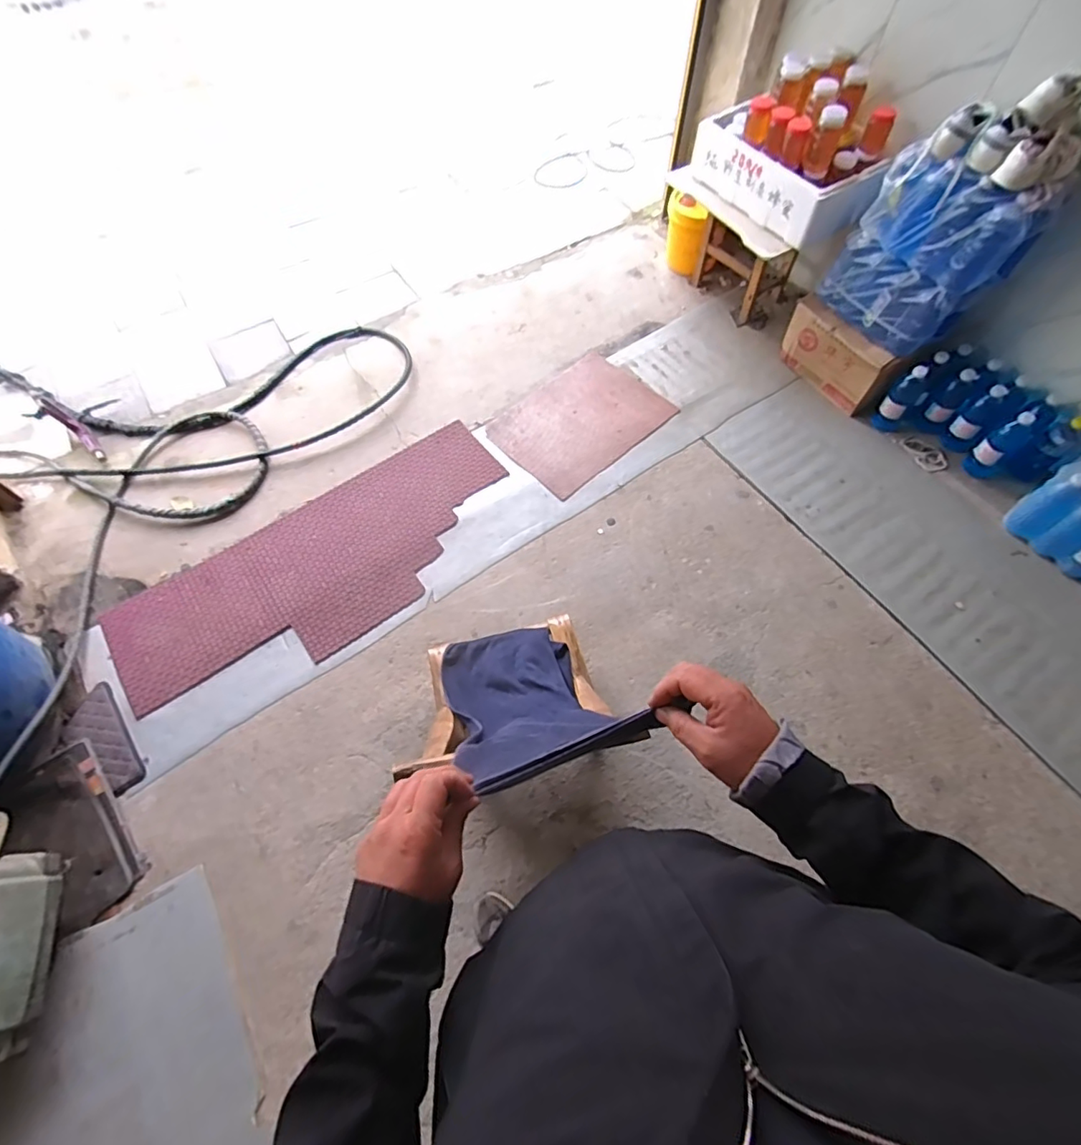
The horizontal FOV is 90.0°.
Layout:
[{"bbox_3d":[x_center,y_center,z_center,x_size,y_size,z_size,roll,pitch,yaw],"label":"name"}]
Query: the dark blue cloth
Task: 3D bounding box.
[{"bbox_3d":[-0.044,0.246,1.085,0.293,0.593,0.177,-18,93,-9],"label":"dark blue cloth"}]

